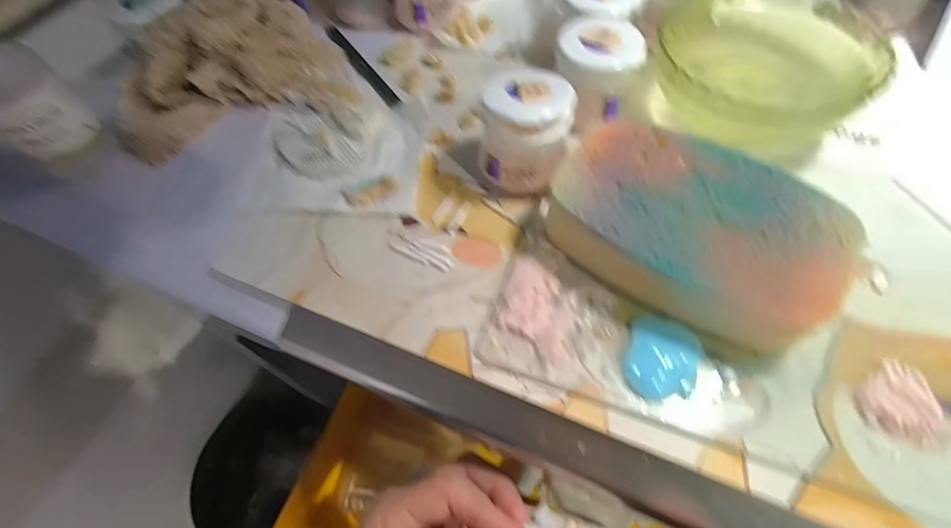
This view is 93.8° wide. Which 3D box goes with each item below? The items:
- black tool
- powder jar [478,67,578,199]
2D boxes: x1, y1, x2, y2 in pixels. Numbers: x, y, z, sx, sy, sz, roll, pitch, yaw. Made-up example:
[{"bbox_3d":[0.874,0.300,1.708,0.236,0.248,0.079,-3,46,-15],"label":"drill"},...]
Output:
[{"bbox_3d":[-0.087,-0.151,0.339,0.012,0.008,0.118,-31,63,-13],"label":"black tool"},{"bbox_3d":[0.028,-0.073,0.254,0.049,0.056,0.057,9,61,9],"label":"powder jar"}]

